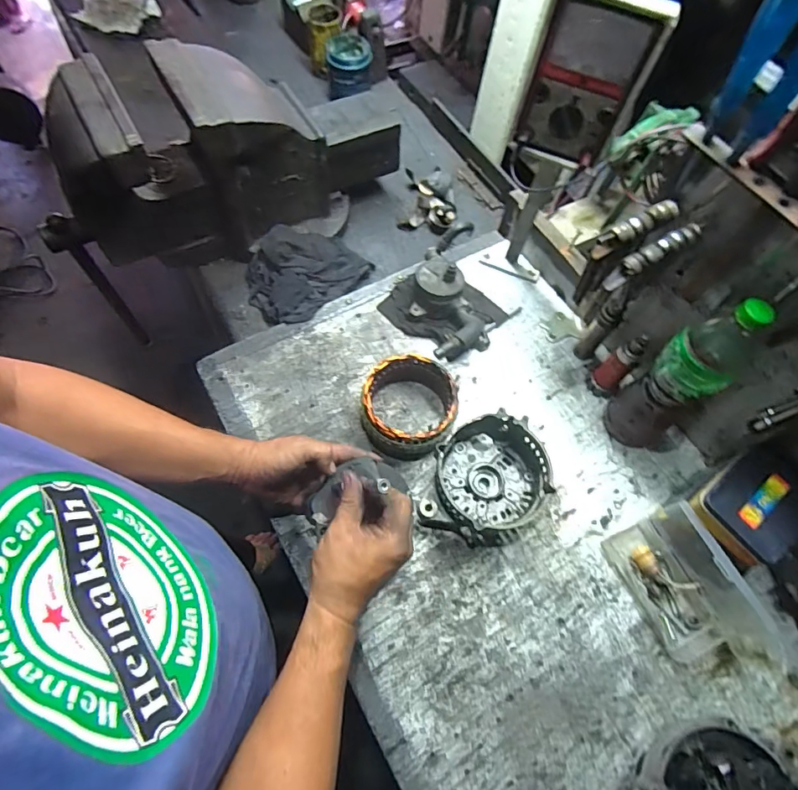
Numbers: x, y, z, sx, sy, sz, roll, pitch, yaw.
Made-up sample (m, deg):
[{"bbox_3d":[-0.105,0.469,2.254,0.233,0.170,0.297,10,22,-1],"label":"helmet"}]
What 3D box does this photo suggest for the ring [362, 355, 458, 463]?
[{"bbox_3d":[0.014,0.016,0.662,0.131,0.067,0.136,3,64,-3],"label":"ring"}]

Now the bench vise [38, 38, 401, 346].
[{"bbox_3d":[-0.260,-0.364,0.720,0.522,0.245,0.172,-35,72,-19],"label":"bench vise"}]

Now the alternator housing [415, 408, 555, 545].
[{"bbox_3d":[0.115,0.109,0.620,0.149,0.078,0.155,2,64,-4],"label":"alternator housing"}]

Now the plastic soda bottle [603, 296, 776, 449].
[{"bbox_3d":[0.351,-0.019,0.590,0.087,0.268,0.081,-35,72,-19],"label":"plastic soda bottle"}]

